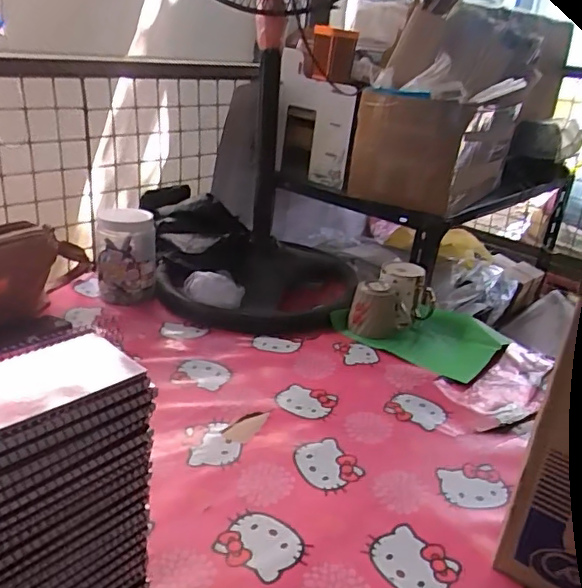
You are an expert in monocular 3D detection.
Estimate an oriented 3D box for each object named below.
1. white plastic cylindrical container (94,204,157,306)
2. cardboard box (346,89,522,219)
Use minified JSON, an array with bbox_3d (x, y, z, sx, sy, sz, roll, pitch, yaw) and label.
[{"bbox_3d":[-0.302,-0.068,1.030,0.102,0.156,0.102,-2,25,-14],"label":"white plastic cylindrical container"},{"bbox_3d":[0.291,-0.313,1.196,0.243,0.208,0.298,20,29,32],"label":"cardboard box"}]

